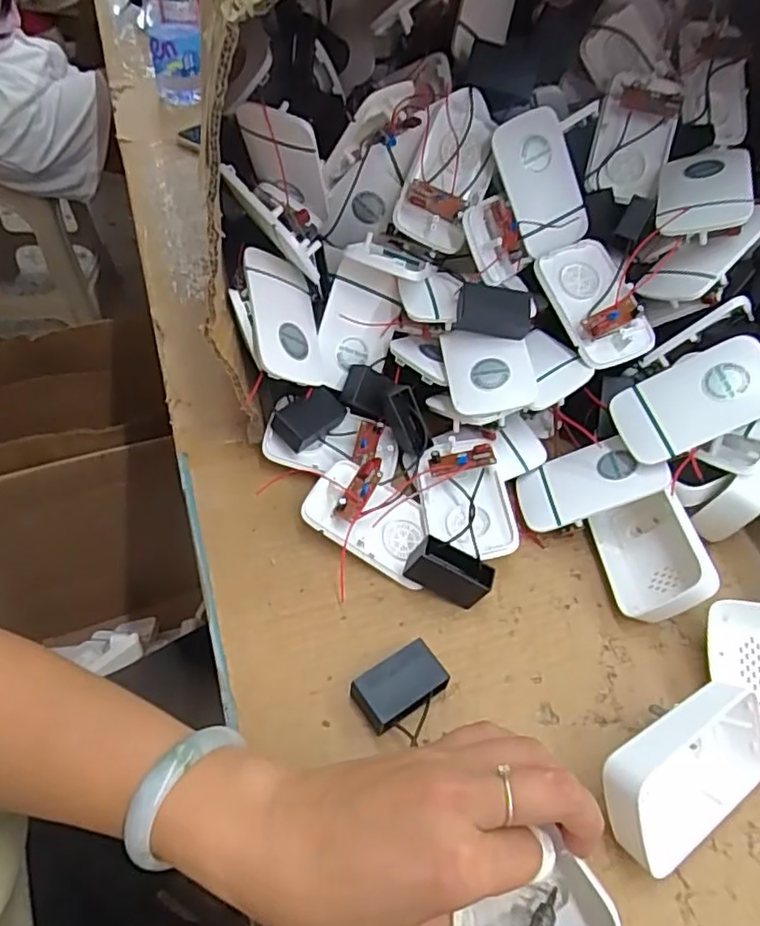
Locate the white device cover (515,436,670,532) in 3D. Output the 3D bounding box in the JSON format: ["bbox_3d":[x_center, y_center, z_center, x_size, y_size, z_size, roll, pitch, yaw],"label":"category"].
[{"bbox_3d":[0.139,0.012,0.427,0.092,0.007,0.054,-23,43,15],"label":"white device cover"}]

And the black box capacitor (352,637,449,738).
[{"bbox_3d":[0.010,0.125,0.351,0.051,0.019,0.031,-26,55,-25],"label":"black box capacitor"}]

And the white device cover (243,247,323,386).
[{"bbox_3d":[-0.065,-0.100,0.432,0.055,0.010,0.094,4,69,-37],"label":"white device cover"}]

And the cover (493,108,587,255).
[{"bbox_3d":[0.120,-0.206,0.466,0.059,0.094,0.012,-24,10,-14],"label":"cover"}]

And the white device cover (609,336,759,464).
[{"bbox_3d":[0.203,-0.040,0.405,0.098,0.013,0.059,-29,55,21],"label":"white device cover"}]

